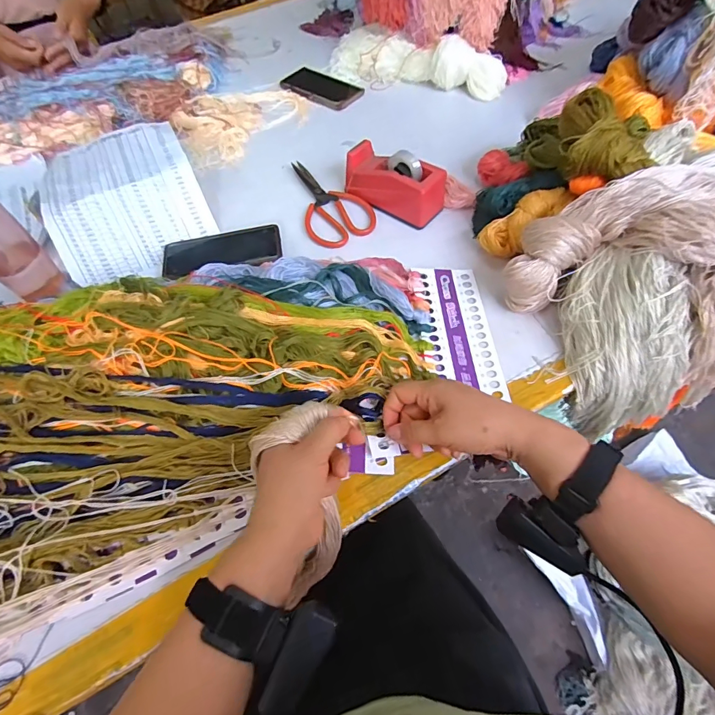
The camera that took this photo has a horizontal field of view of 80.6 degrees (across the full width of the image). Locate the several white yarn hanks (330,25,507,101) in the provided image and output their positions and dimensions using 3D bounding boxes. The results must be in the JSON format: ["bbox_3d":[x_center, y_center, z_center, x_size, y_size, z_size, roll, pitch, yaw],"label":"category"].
[{"bbox_3d":[0.104,-0.566,0.806,0.352,0.064,0.098,23,62,17],"label":"several white yarn hanks"}]

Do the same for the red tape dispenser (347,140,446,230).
[{"bbox_3d":[0.052,-0.256,0.616,0.149,0.069,0.064,33,66,21],"label":"red tape dispenser"}]

